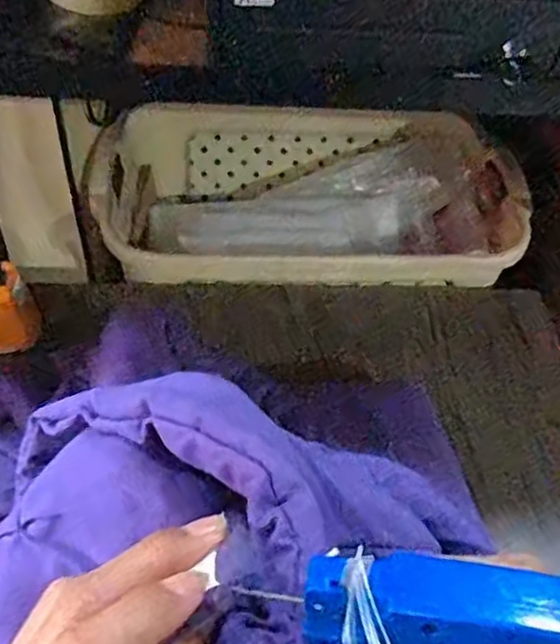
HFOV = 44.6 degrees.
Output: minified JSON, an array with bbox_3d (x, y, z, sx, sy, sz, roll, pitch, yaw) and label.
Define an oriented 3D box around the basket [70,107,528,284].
[{"bbox_3d":[0.032,-0.164,0.984,0.555,0.150,0.357,0,49,-6],"label":"basket"}]

